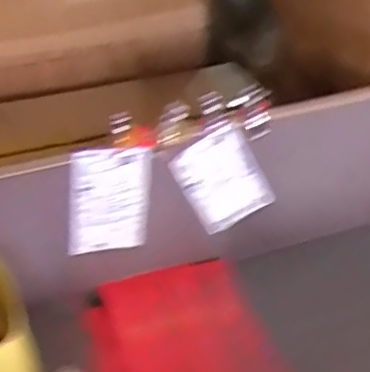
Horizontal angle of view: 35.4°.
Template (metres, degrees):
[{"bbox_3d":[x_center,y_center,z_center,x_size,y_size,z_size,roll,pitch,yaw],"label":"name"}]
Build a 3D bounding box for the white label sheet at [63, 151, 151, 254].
[{"bbox_3d":[-0.085,0.019,0.638,0.089,0.130,0.010,-6,34,-20],"label":"white label sheet"}]

